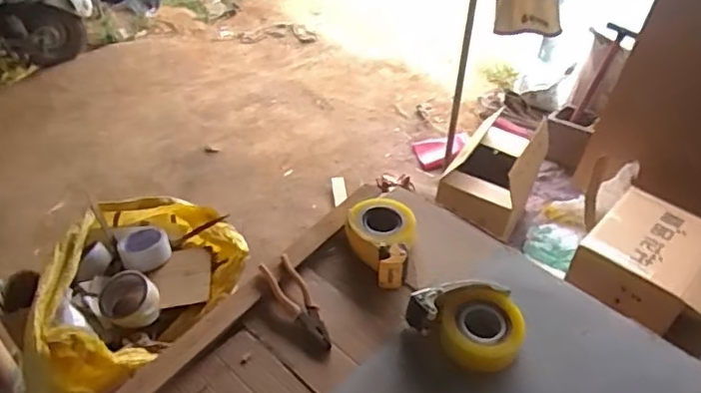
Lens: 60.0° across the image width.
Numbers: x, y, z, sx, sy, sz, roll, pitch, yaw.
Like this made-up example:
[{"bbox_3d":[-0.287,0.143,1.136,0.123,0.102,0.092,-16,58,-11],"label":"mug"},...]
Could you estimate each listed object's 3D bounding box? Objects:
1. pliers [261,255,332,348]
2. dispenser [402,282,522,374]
[{"bbox_3d":[-0.084,0.173,0.994,0.056,0.023,0.190,-21,44,-25],"label":"pliers"},{"bbox_3d":[0.185,0.198,0.937,0.158,0.068,0.141,-8,40,-12],"label":"dispenser"}]

